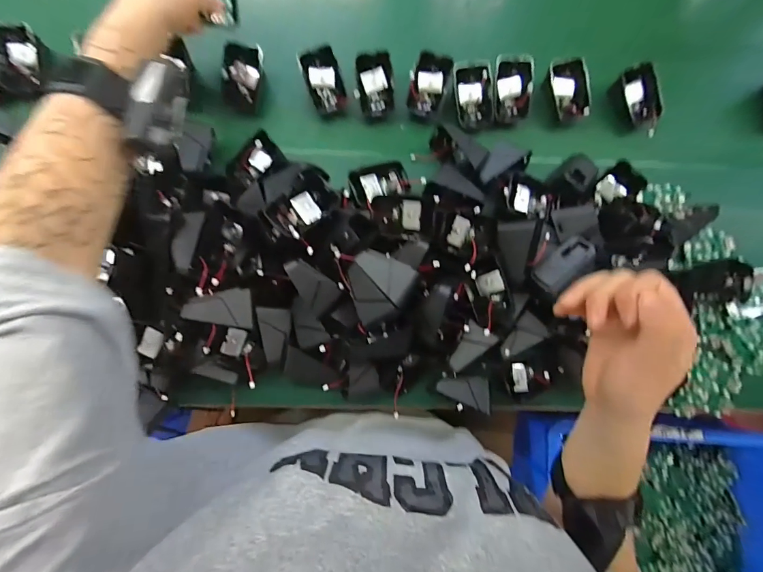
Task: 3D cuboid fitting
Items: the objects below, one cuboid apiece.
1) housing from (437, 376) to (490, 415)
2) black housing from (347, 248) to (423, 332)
[{"bbox_3d":[0.091,0.109,0.415,0.057,0.020,0.033,23,82,0],"label":"housing"},{"bbox_3d":[0.002,-0.002,0.382,0.064,0.028,0.069,-19,84,-5],"label":"black housing"}]

